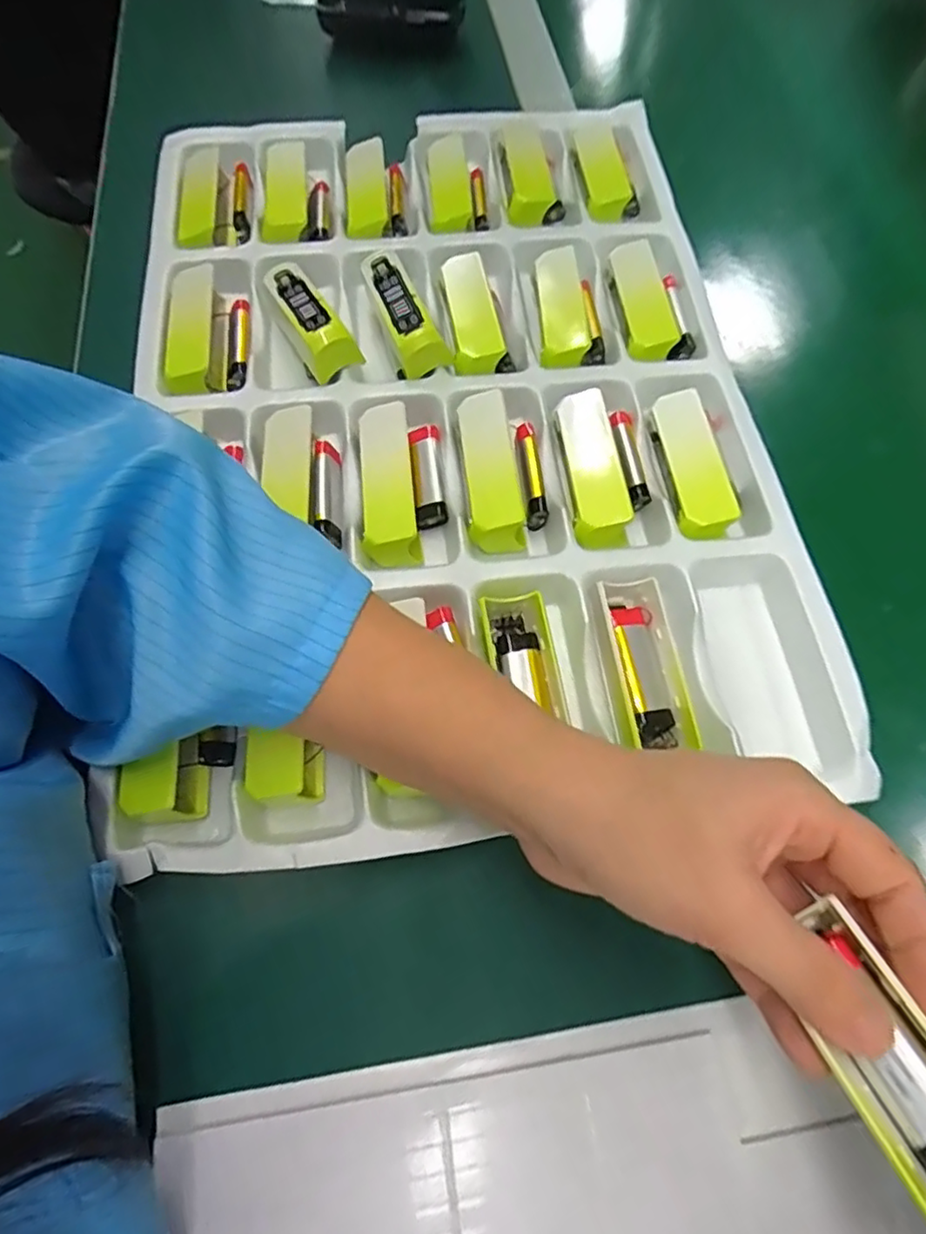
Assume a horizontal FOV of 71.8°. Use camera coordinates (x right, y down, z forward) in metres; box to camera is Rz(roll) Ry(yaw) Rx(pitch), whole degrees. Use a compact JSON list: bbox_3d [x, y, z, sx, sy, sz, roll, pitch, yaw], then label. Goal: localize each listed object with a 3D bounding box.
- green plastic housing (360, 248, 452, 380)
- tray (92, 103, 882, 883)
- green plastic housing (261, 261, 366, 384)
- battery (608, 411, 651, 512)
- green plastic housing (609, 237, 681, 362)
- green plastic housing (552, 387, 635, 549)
[{"bbox_3d":[-0.032,-0.164,0.342,0.026,0.020,0.074,-20,67,-10],"label":"green plastic housing"},{"bbox_3d":[-0.007,-0.115,0.335,0.304,0.034,0.437,-5,66,-3],"label":"tray"},{"bbox_3d":[-0.084,-0.163,0.340,0.026,0.023,0.079,-30,70,-14],"label":"green plastic housing"},{"bbox_3d":[0.083,-0.080,0.324,0.012,0.011,0.055,-4,66,-3],"label":"battery"},{"bbox_3d":[0.100,-0.175,0.353,0.026,0.012,0.078,-11,69,17],"label":"green plastic housing"},{"bbox_3d":[0.064,-0.072,0.307,0.030,0.015,0.078,-6,66,-4],"label":"green plastic housing"}]

